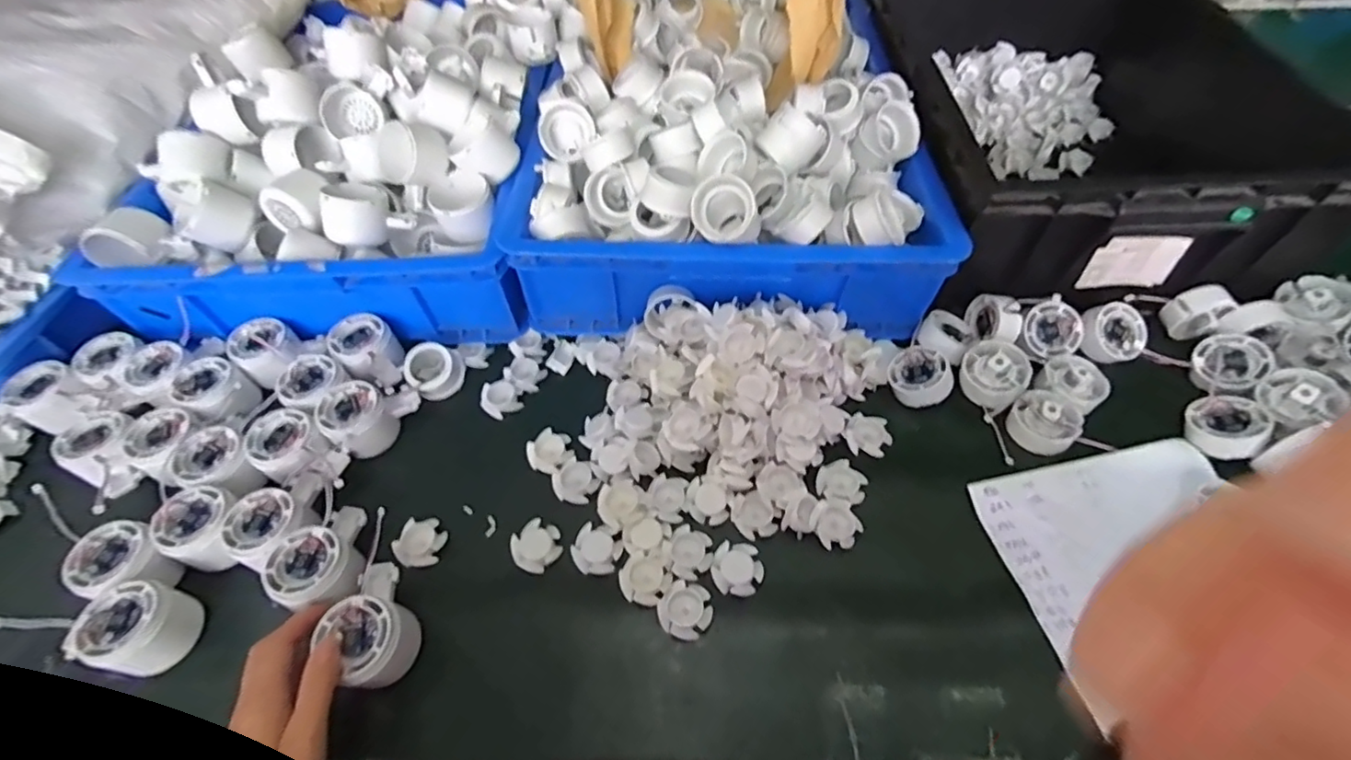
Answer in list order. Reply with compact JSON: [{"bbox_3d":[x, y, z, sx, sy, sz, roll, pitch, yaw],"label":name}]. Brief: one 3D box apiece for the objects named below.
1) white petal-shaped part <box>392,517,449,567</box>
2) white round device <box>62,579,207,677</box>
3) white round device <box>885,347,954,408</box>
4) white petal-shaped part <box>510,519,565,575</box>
[{"bbox_3d":[-0.215,0.139,0.484,0.036,0.017,0.040,9,56,9],"label":"white petal-shaped part"},{"bbox_3d":[-0.402,0.185,0.426,0.059,0.046,0.059,-1,55,2],"label":"white round device"},{"bbox_3d":[0.232,-0.004,0.541,0.051,0.021,0.055,-18,55,27],"label":"white round device"},{"bbox_3d":[-0.116,0.139,0.477,0.041,0.012,0.038,-1,55,2],"label":"white petal-shaped part"}]

